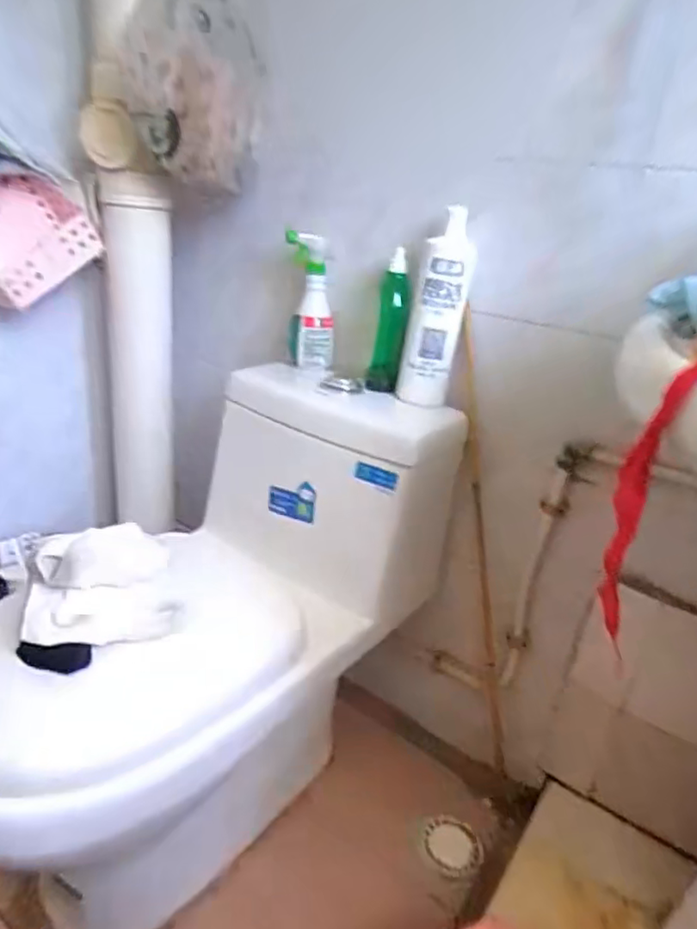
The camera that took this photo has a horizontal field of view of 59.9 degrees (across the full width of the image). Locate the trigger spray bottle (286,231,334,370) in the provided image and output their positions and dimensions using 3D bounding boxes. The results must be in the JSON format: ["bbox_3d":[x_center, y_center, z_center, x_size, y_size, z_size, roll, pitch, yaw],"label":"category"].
[{"bbox_3d":[-0.064,-0.262,0.996,0.081,0.209,0.059,2,24,-9],"label":"trigger spray bottle"}]

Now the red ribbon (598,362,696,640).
[{"bbox_3d":[0.215,0.027,0.436,0.045,0.214,0.015,11,25,12],"label":"red ribbon"}]

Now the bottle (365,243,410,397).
[{"bbox_3d":[0.062,-0.208,0.924,0.052,0.204,0.074,8,24,5],"label":"bottle"}]

